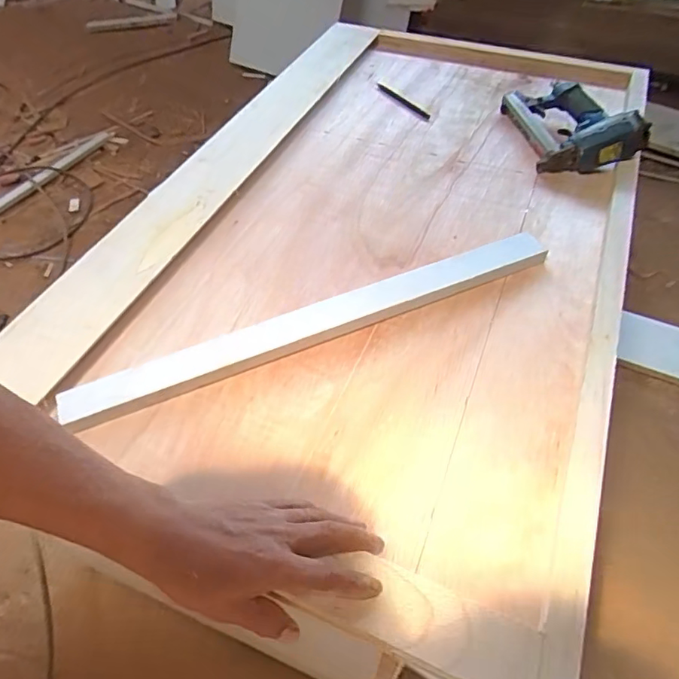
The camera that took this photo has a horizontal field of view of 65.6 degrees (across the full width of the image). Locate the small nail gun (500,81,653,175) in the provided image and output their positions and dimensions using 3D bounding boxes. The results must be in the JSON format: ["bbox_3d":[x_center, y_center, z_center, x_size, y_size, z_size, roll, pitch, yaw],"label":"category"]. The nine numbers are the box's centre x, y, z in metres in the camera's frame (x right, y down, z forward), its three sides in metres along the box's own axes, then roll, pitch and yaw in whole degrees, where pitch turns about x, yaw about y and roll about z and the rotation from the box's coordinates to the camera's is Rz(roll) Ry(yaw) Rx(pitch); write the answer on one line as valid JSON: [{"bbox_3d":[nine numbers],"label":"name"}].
[{"bbox_3d":[0.329,-0.318,0.762,0.130,0.061,0.197,-7,51,-4],"label":"small nail gun"}]

